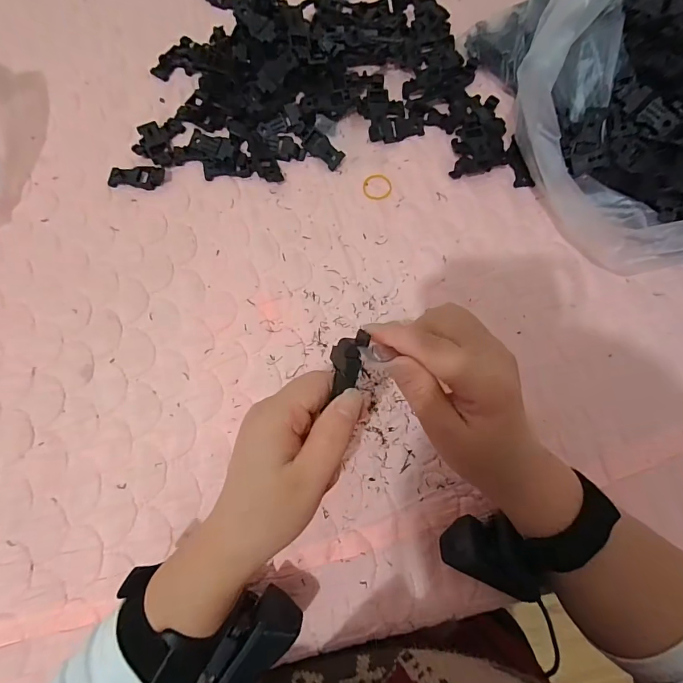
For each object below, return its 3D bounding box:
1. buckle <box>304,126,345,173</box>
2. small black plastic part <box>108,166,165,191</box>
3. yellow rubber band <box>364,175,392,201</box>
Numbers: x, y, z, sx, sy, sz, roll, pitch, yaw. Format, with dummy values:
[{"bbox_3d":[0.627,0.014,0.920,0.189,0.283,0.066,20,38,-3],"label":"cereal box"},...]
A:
[{"bbox_3d":[-0.019,-0.190,0.389,0.046,0.012,0.021,43,107,14],"label":"buckle"},{"bbox_3d":[-0.197,-0.158,0.380,0.053,0.009,0.021,6,72,1],"label":"small black plastic part"},{"bbox_3d":[0.035,-0.150,0.380,0.027,0.004,0.029,1,72,-1],"label":"yellow rubber band"}]

